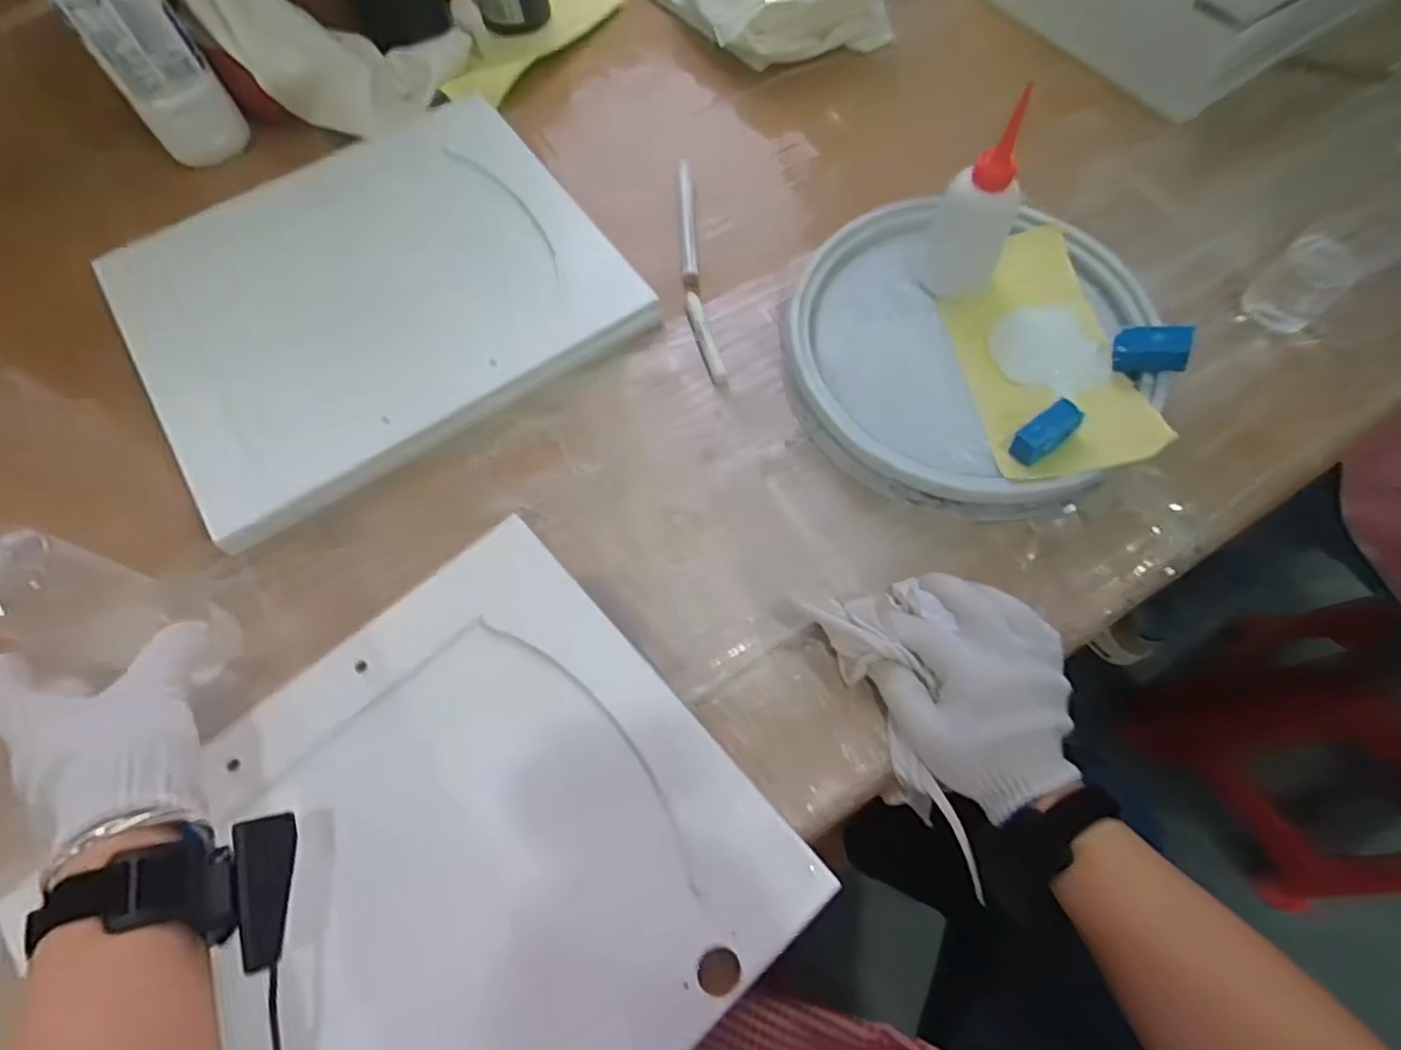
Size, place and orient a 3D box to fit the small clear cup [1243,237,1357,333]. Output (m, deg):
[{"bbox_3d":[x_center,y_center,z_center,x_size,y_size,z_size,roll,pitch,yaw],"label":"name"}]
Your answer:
[{"bbox_3d":[0.507,-0.204,0.587,0.038,0.077,0.048,-2,66,0],"label":"small clear cup"}]

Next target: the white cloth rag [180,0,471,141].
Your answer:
[{"bbox_3d":[-0.365,-0.473,0.683,0.230,0.123,0.122,0,66,1],"label":"white cloth rag"}]

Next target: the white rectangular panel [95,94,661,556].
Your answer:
[{"bbox_3d":[-0.286,-0.209,0.603,0.386,0.028,0.335,-33,70,-13],"label":"white rectangular panel"}]

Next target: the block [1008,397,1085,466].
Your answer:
[{"bbox_3d":[0.259,-0.069,0.515,0.055,0.026,0.026,-38,71,-15],"label":"block"}]

